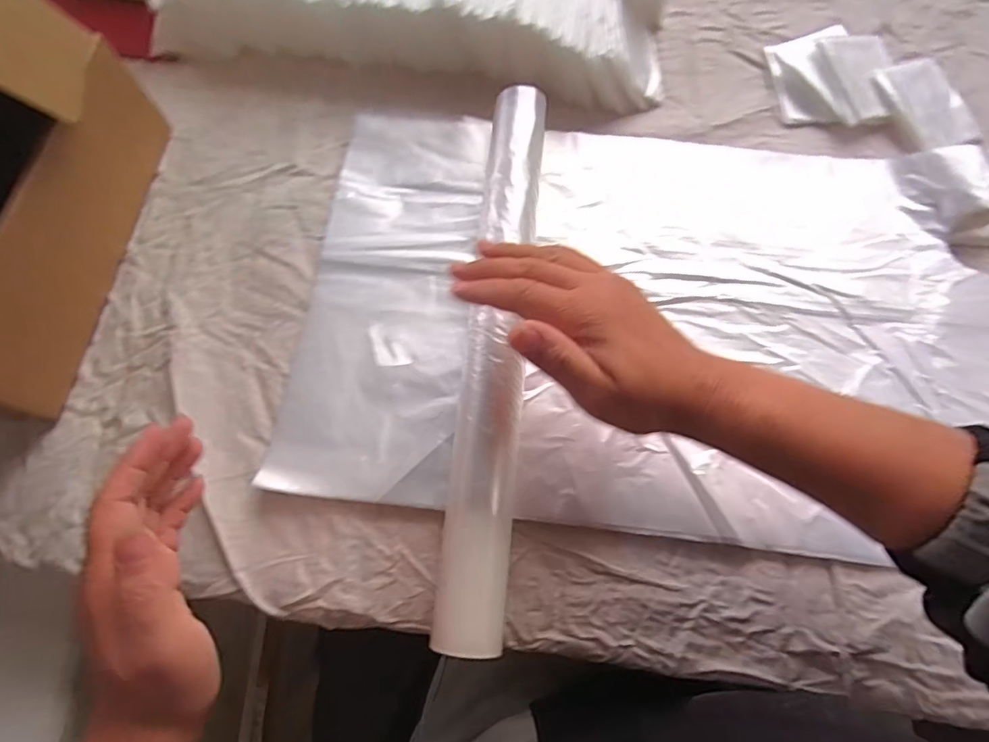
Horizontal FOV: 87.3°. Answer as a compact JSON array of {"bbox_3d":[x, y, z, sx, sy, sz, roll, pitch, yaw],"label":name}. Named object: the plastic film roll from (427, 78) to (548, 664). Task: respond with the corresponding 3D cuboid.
[{"bbox_3d":[0.003,-0.027,0.344,0.040,0.032,0.379,5,72,2],"label":"plastic film roll"}]

